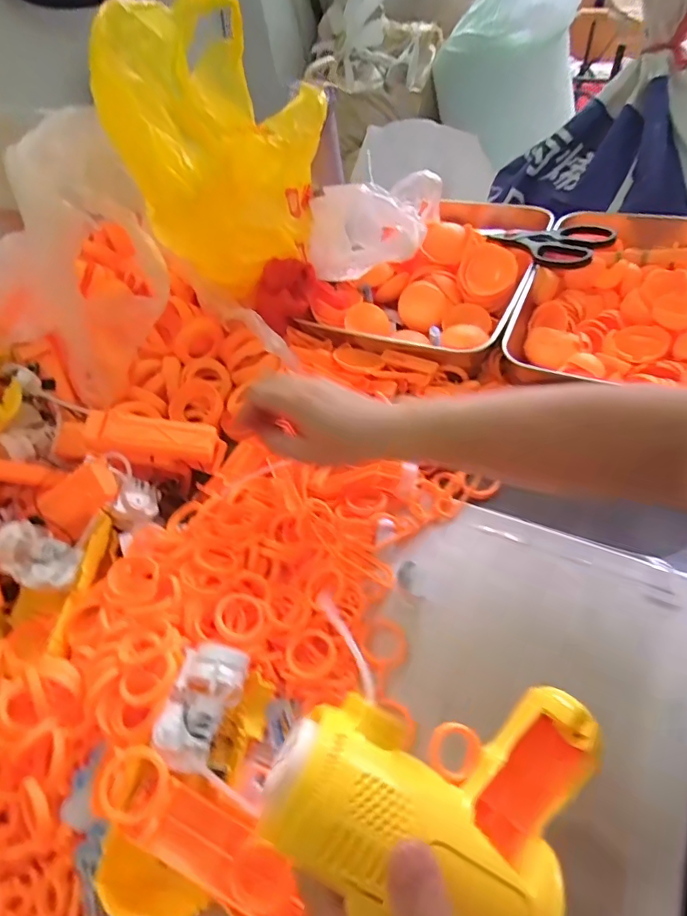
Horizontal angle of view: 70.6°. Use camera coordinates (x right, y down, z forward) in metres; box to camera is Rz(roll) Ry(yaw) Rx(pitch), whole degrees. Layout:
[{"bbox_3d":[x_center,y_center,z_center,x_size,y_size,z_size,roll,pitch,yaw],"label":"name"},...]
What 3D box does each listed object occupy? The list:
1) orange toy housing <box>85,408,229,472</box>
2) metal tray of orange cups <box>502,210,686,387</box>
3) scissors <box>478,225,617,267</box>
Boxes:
[{"bbox_3d":[-0.166,-0.017,0.432,0.116,0.027,0.036,11,55,-12],"label":"orange toy housing"},{"bbox_3d":[0.324,-0.168,0.503,0.249,0.048,0.318,19,57,23],"label":"metal tray of orange cups"},{"bbox_3d":[0.227,-0.252,0.558,0.081,0.017,0.158,-35,43,-17],"label":"scissors"}]

